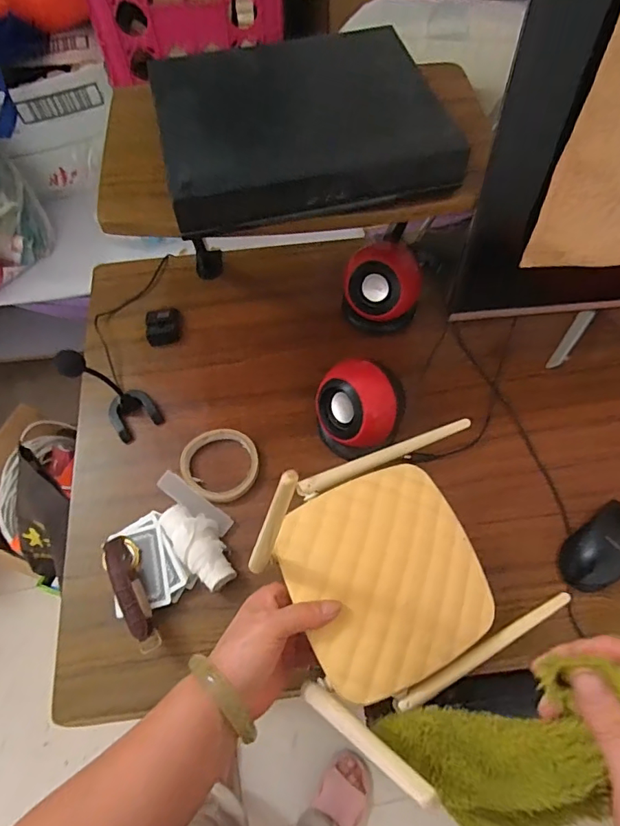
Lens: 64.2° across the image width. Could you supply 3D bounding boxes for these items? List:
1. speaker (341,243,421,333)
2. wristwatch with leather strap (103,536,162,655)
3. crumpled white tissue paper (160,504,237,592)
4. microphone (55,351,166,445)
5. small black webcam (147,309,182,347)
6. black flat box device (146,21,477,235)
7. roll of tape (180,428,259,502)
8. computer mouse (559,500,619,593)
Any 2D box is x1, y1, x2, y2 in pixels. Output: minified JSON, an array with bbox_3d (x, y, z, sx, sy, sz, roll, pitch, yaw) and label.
[{"bbox_3d":[0.096,-0.168,0.653,0.094,0.095,0.089,-1,64,2],"label":"speaker"},{"bbox_3d":[-0.182,0.183,0.512,0.030,0.048,0.121,-28,66,-10],"label":"wristwatch with leather strap"},{"bbox_3d":[-0.121,0.142,0.541,0.052,0.037,0.104,-37,68,-14],"label":"crumpled white tissue paper"},{"bbox_3d":[-0.230,-0.034,0.560,0.056,0.167,0.063,-33,68,-13],"label":"microphone"},{"bbox_3d":[-0.202,-0.119,0.684,0.048,0.018,0.049,-14,65,-4],"label":"small black webcam"},{"bbox_3d":[-0.010,-0.287,0.468,0.258,0.047,0.230,-13,65,-3],"label":"black flat box device"},{"bbox_3d":[-0.107,0.060,0.594,0.090,0.018,0.088,-1,64,2],"label":"roll of tape"},{"bbox_3d":[0.328,0.146,0.543,0.113,0.030,0.065,-35,68,-13],"label":"computer mouse"}]

